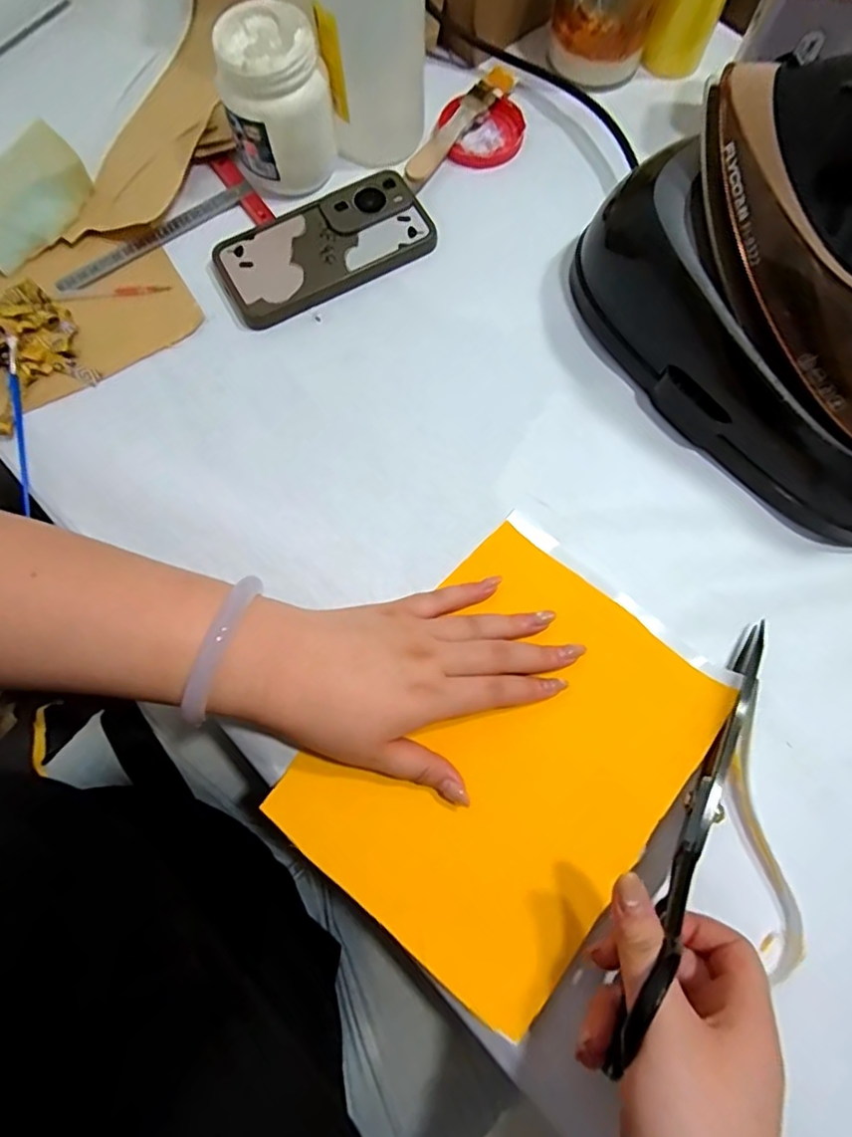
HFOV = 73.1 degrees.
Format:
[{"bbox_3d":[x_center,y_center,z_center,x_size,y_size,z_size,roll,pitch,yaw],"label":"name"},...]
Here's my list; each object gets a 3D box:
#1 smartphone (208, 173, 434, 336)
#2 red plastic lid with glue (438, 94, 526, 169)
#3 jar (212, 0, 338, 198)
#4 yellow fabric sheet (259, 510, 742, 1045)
[{"bbox_3d":[-0.077,-0.248,0.446,0.163,0.012,0.081,-29,77,-7],"label":"smartphone"},{"bbox_3d":[0.048,-0.361,0.474,0.068,0.015,0.060,-5,75,-1],"label":"red plastic lid with glue"},{"bbox_3d":[-0.110,-0.343,0.424,0.073,0.087,0.079,-17,76,-4],"label":"jar"},{"bbox_3d":[0.051,0.109,0.350,0.182,0.011,0.245,38,77,14],"label":"yellow fabric sheet"}]

